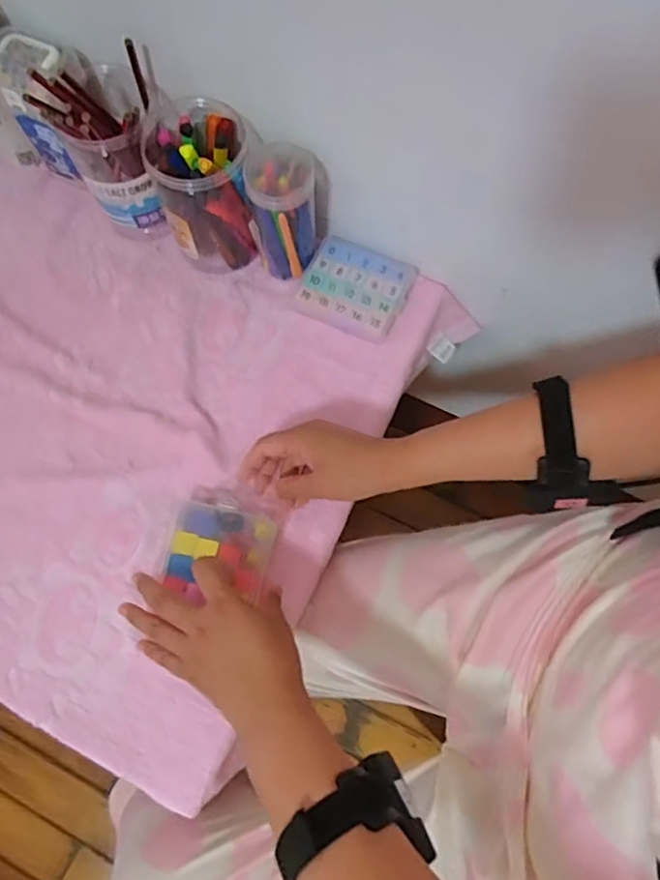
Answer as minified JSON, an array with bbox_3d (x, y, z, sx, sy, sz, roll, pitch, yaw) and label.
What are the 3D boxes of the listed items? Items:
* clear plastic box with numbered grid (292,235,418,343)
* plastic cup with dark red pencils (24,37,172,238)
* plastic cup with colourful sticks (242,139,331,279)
[{"bbox_3d":[0.028,-0.169,0.645,0.112,0.026,0.097,25,74,9],"label":"clear plastic box with numbered grid"},{"bbox_3d":[-0.224,-0.308,0.619,0.116,0.173,0.107,0,72,1],"label":"plastic cup with dark red pencils"},{"bbox_3d":[-0.047,-0.232,0.610,0.069,0.124,0.076,19,73,7],"label":"plastic cup with colourful sticks"}]

